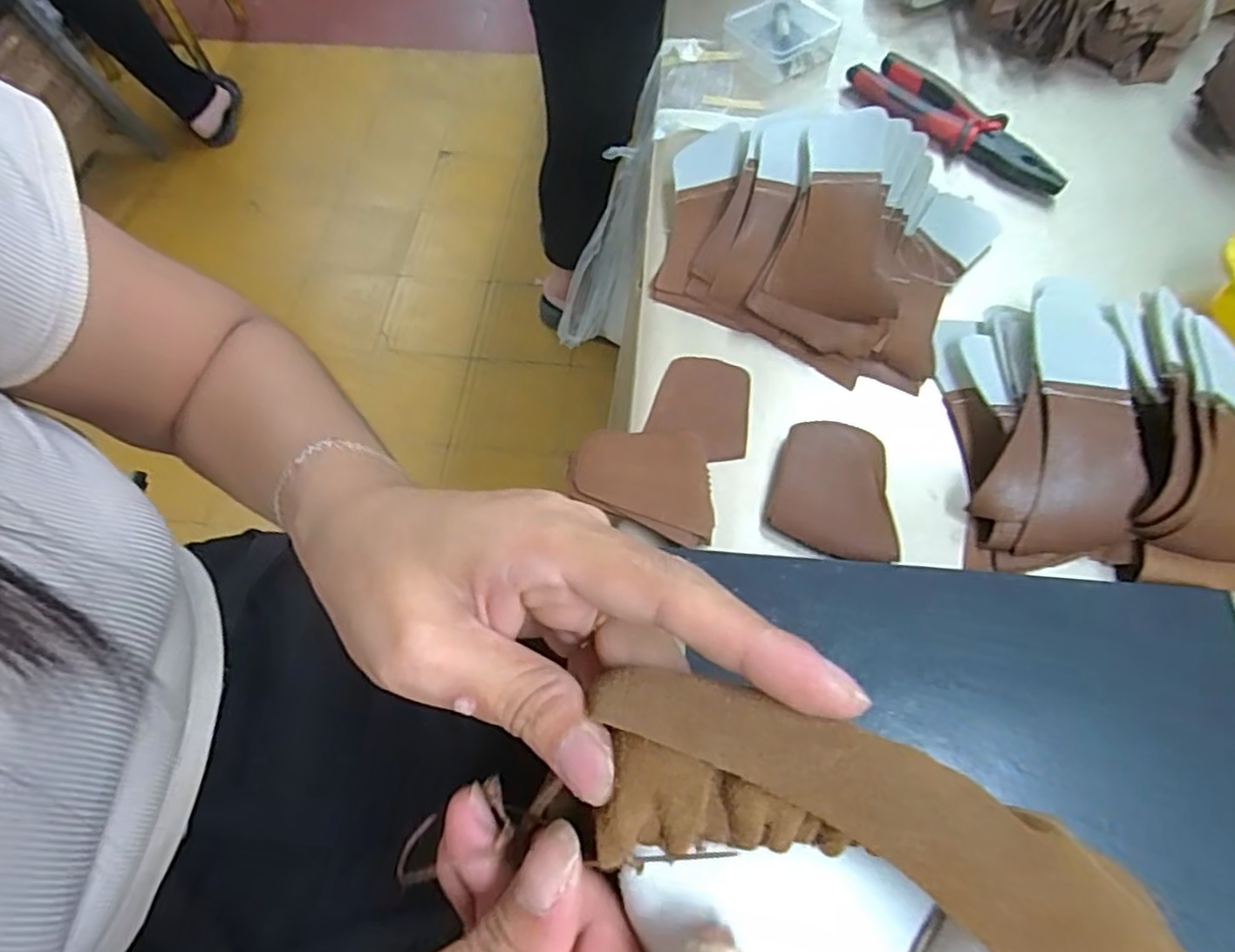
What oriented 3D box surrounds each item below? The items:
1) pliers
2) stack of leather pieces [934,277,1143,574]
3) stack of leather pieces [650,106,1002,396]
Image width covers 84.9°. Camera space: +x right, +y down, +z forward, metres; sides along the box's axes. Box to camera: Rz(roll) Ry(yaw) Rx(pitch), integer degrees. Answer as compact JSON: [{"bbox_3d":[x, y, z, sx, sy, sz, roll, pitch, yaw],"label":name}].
[{"bbox_3d":[0.256,-0.270,0.518,0.049,0.021,0.183,-31,66,-14],"label":"pliers"},{"bbox_3d":[0.238,-0.032,0.381,0.082,0.044,0.161,4,63,3],"label":"stack of leather pieces"},{"bbox_3d":[0.126,-0.166,0.445,0.215,0.058,0.163,26,66,14],"label":"stack of leather pieces"}]

